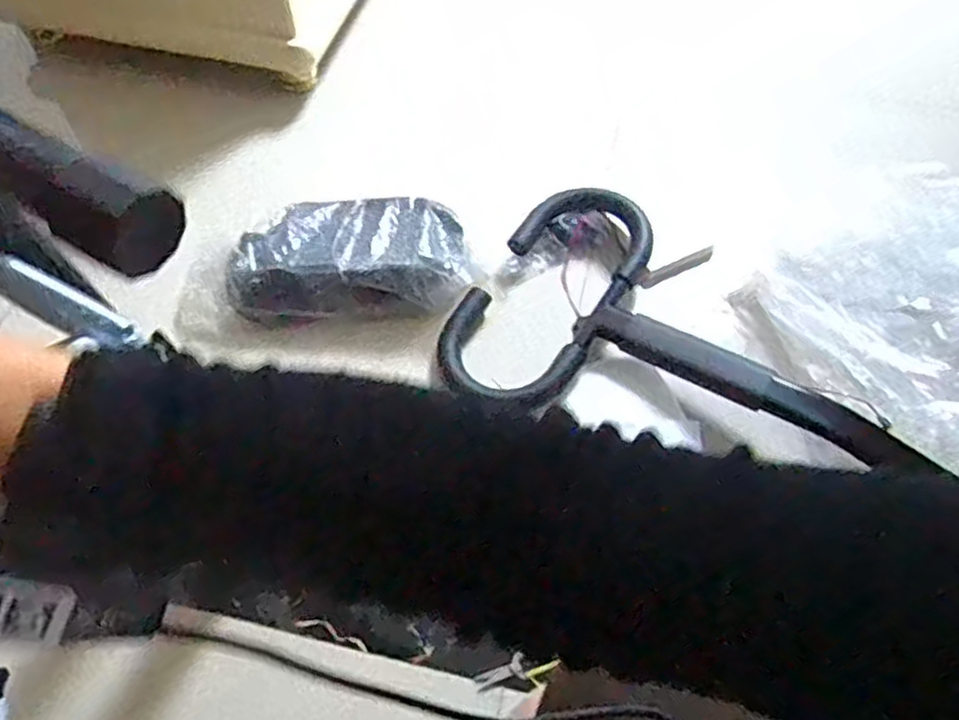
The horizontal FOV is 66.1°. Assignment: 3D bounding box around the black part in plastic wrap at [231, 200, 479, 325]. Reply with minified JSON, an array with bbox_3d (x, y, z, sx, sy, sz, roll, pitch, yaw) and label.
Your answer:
[{"bbox_3d":[-0.175,-0.143,1.025,0.323,0.087,0.162,2,59,1],"label":"black part in plastic wrap"}]

